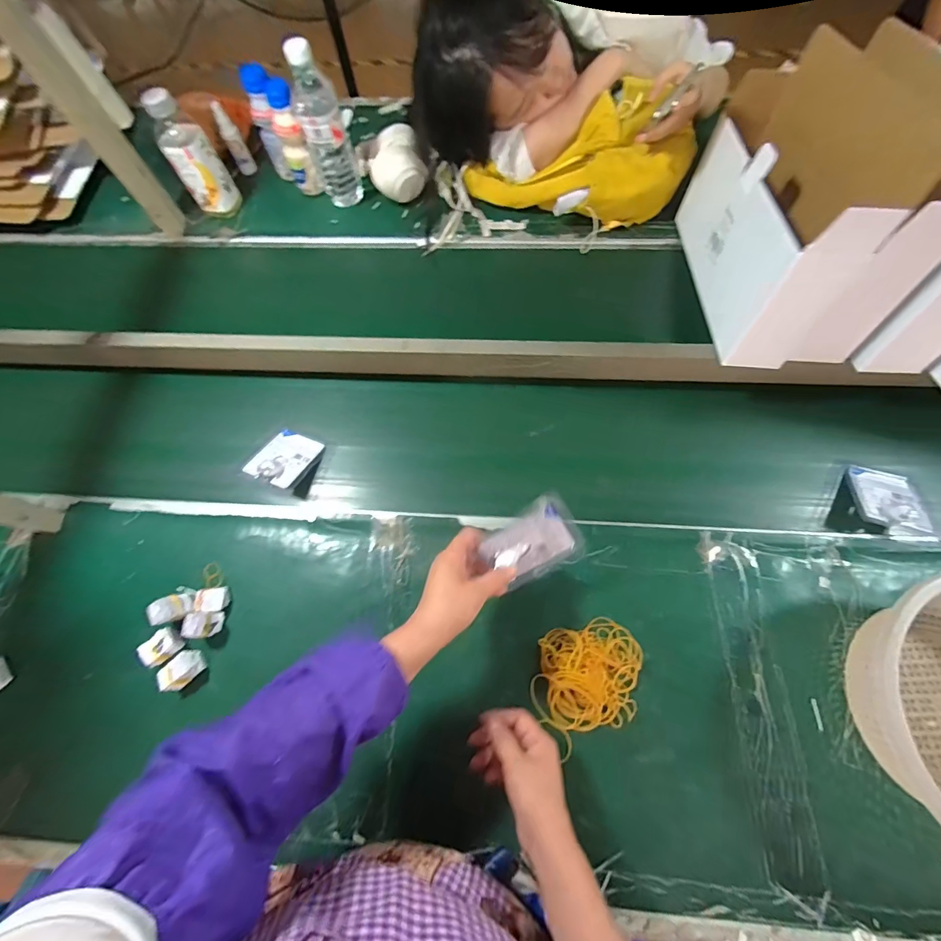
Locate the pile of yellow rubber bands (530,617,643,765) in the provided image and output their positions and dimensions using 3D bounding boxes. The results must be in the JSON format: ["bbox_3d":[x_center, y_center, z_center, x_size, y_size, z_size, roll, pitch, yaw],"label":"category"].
[{"bbox_3d":[0.137,0.245,0.487,0.132,0.026,0.115,-13,69,-2],"label":"pile of yellow rubber bands"}]

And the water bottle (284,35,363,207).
[{"bbox_3d":[-0.242,-0.562,0.699,0.071,0.234,0.063,-20,70,-4],"label":"water bottle"}]

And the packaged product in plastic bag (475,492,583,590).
[{"bbox_3d":[0.067,0.082,0.456,0.109,0.095,0.013,-27,29,-1],"label":"packaged product in plastic bag"}]

